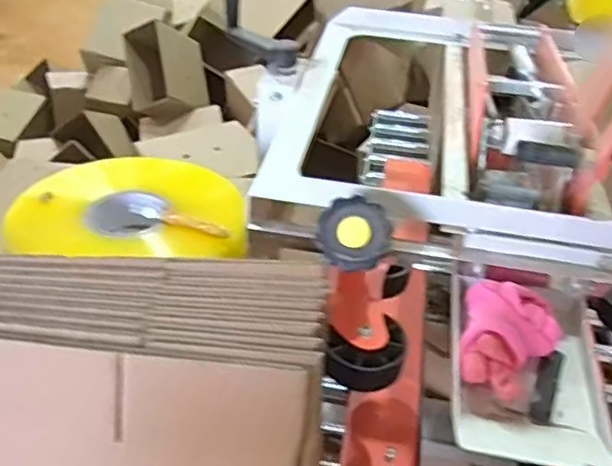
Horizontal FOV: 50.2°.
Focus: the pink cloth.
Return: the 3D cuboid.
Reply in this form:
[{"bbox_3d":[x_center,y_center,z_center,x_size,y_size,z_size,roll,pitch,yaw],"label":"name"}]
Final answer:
[{"bbox_3d":[0.174,0.091,0.553,0.078,0.041,0.108,11,38,10],"label":"pink cloth"}]

